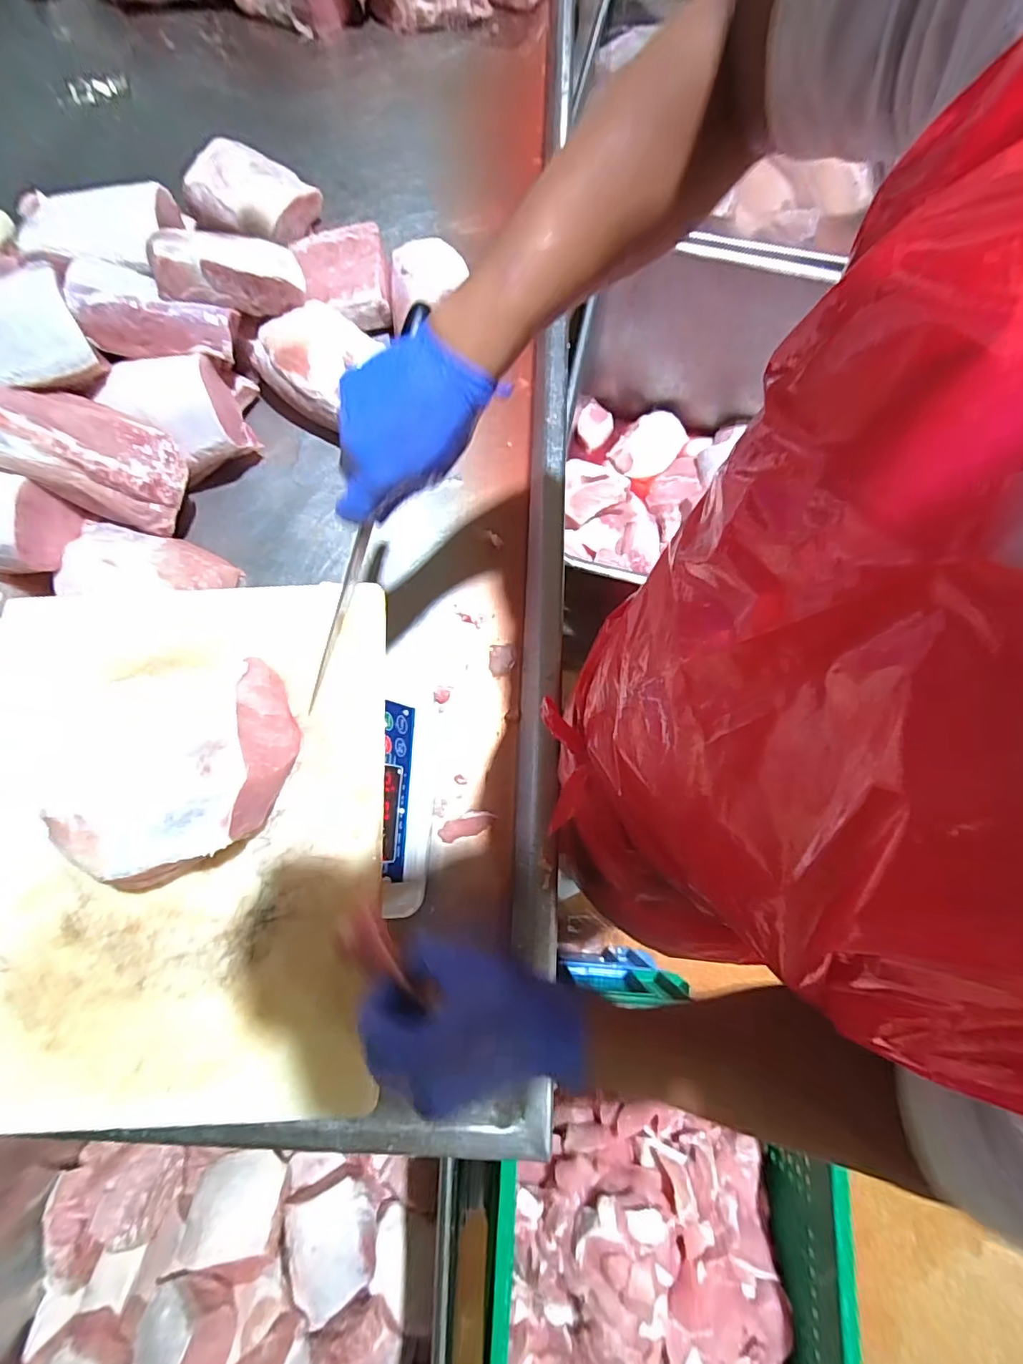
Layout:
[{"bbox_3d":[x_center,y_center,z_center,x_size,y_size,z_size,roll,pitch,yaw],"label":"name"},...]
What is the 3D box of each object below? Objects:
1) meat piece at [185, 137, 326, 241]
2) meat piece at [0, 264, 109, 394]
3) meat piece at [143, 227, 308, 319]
[{"bbox_3d":[-0.364,-0.684,0.758,0.176,0.050,0.127,35,76,9],"label":"meat piece"},{"bbox_3d":[-0.530,-0.350,0.558,0.167,0.079,0.081,-17,74,-5],"label":"meat piece"},{"bbox_3d":[-0.325,-0.475,0.624,0.167,0.060,0.071,-30,74,-38],"label":"meat piece"}]

